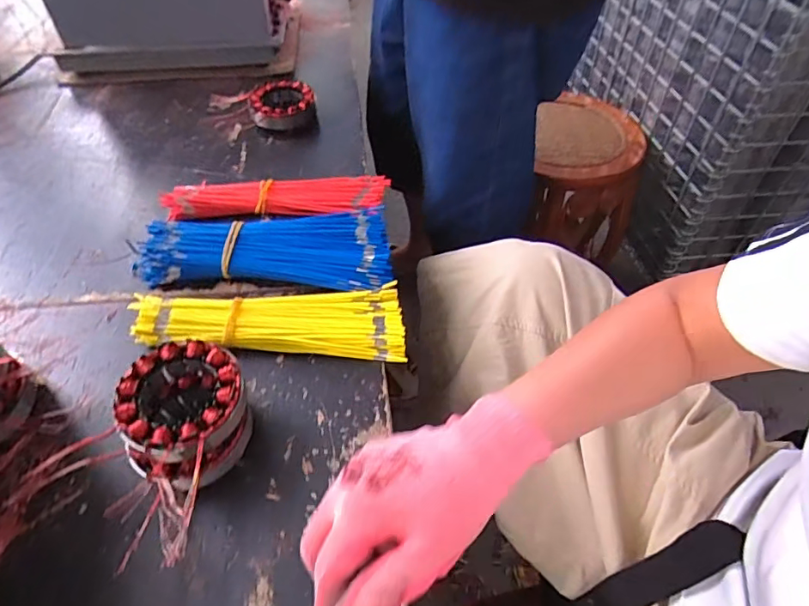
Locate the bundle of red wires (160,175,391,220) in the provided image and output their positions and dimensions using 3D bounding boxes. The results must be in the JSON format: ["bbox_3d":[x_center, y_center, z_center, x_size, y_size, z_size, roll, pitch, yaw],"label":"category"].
[{"bbox_3d":[-0.142,-0.117,0.582,0.240,0.028,0.055,-2,50,-3],"label":"bundle of red wires"}]

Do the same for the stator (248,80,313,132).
[{"bbox_3d":[-0.164,-0.262,0.701,0.085,0.042,0.085,-5,50,-6],"label":"stator"}]

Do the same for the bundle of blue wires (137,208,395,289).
[{"bbox_3d":[-0.139,-0.057,0.526,0.243,0.038,0.094,2,50,0],"label":"bundle of blue wires"}]

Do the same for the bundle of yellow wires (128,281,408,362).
[{"bbox_3d":[-0.121,0.012,0.476,0.243,0.023,0.073,3,50,1],"label":"bundle of yellow wires"}]

